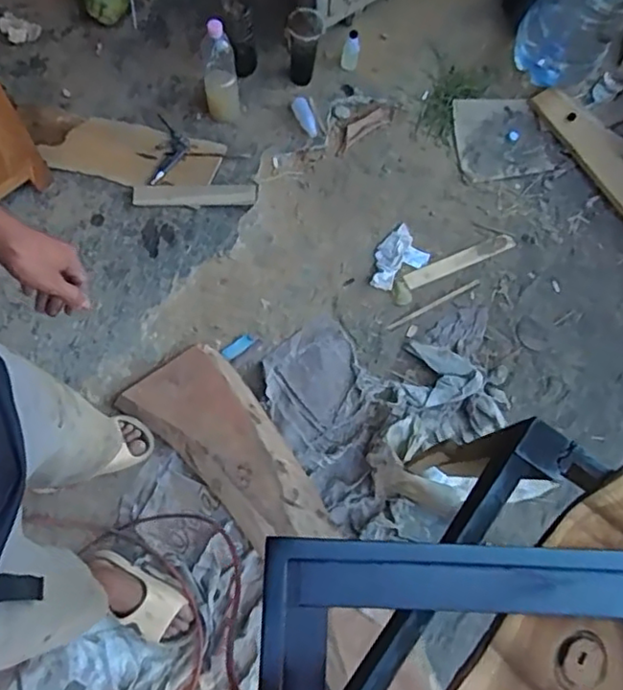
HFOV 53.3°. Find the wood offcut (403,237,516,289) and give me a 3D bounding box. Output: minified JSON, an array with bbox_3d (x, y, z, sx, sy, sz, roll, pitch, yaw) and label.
[{"bbox_3d":[0.383,-0.218,1.605,0.309,0.011,0.039,-21,73,-11],"label":"wood offcut"}]

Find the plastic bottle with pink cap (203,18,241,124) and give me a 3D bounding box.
[{"bbox_3d":[-0.212,-0.625,1.452,0.076,0.248,0.079,-15,72,-9],"label":"plastic bottle with pink cap"}]

